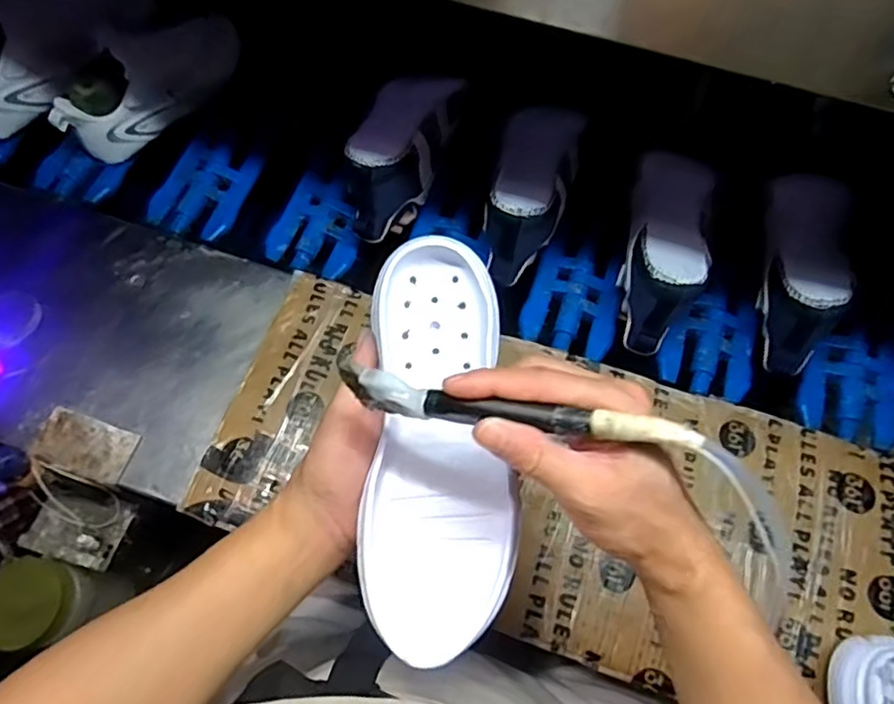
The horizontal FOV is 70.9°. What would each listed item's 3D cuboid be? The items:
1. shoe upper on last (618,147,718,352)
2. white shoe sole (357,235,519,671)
[{"bbox_3d":[0.210,-0.110,0.606,0.080,0.096,0.214,20,73,5],"label":"shoe upper on last"},{"bbox_3d":[-0.003,0.046,0.389,0.088,0.038,0.252,1,71,-2],"label":"white shoe sole"}]

